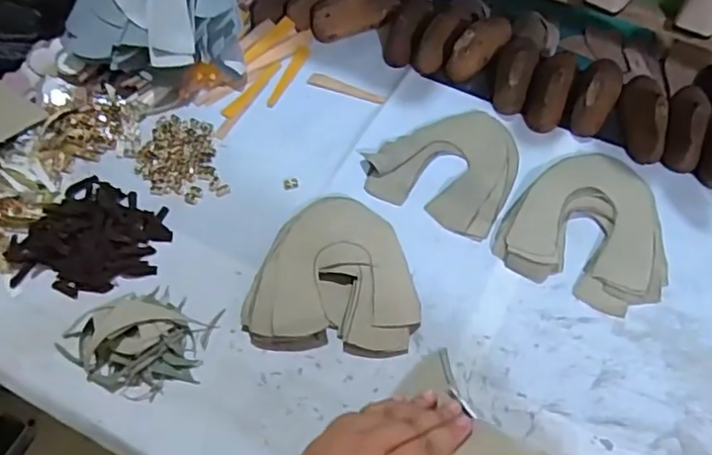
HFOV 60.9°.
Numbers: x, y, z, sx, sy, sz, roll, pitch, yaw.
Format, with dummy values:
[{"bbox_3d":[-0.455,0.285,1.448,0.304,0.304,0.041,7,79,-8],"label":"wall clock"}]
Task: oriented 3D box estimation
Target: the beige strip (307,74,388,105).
[{"bbox_3d":[-0.012,-0.188,0.819,0.112,0.004,0.021,19,63,17],"label":"beige strip"}]

